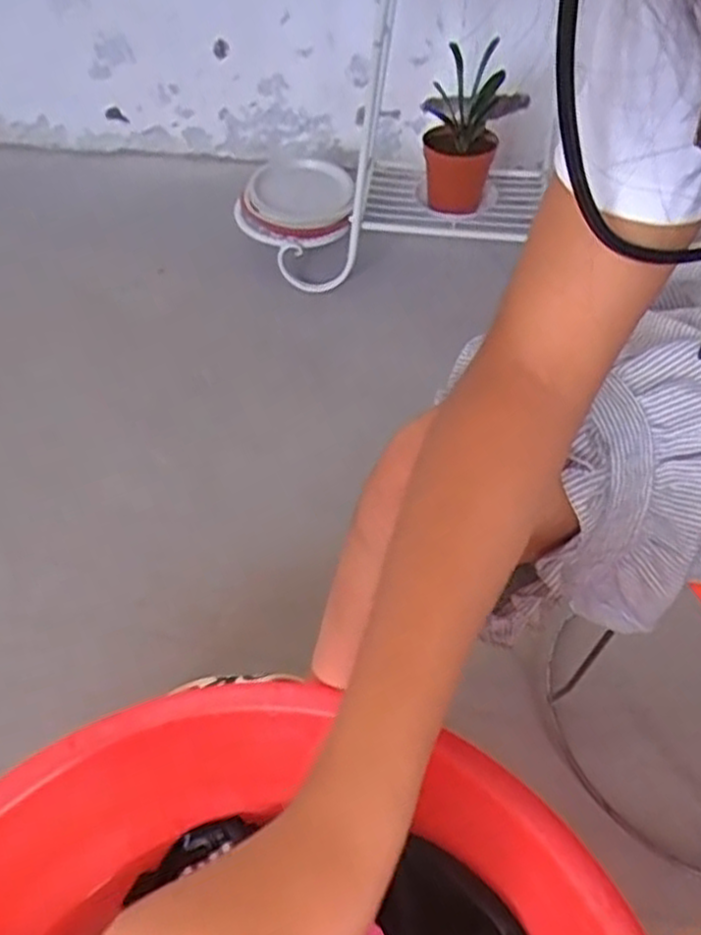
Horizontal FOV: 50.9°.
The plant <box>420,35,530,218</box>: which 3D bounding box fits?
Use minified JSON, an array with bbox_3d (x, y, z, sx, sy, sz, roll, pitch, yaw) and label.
[{"bbox_3d":[0.182,-0.522,1.129,0.132,0.218,0.123,4,49,4],"label":"plant"}]

